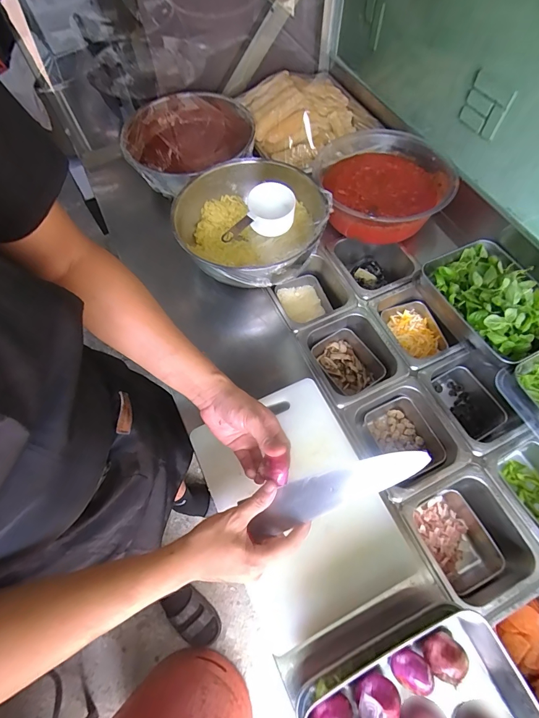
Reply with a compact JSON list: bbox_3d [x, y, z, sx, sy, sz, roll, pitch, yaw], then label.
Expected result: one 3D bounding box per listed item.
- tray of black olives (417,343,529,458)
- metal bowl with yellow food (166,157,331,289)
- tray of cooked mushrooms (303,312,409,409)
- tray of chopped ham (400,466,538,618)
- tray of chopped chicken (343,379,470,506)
[{"bbox_3d":[0.379,0.088,0.681,0.161,0.120,0.177,-27,67,-10],"label":"tray of black olives"},{"bbox_3d":[-0.032,-0.285,0.731,0.291,0.125,0.298,-1,65,2],"label":"metal bowl with yellow food"},{"bbox_3d":[0.160,0.009,0.713,0.161,0.082,0.171,-27,67,-10],"label":"tray of cooked mushrooms"},{"bbox_3d":[0.316,0.296,0.586,0.166,0.099,0.177,-24,66,-9],"label":"tray of chopped ham"},{"bbox_3d":[0.238,0.151,0.653,0.177,0.096,0.177,-26,67,-10],"label":"tray of chopped chicken"}]

